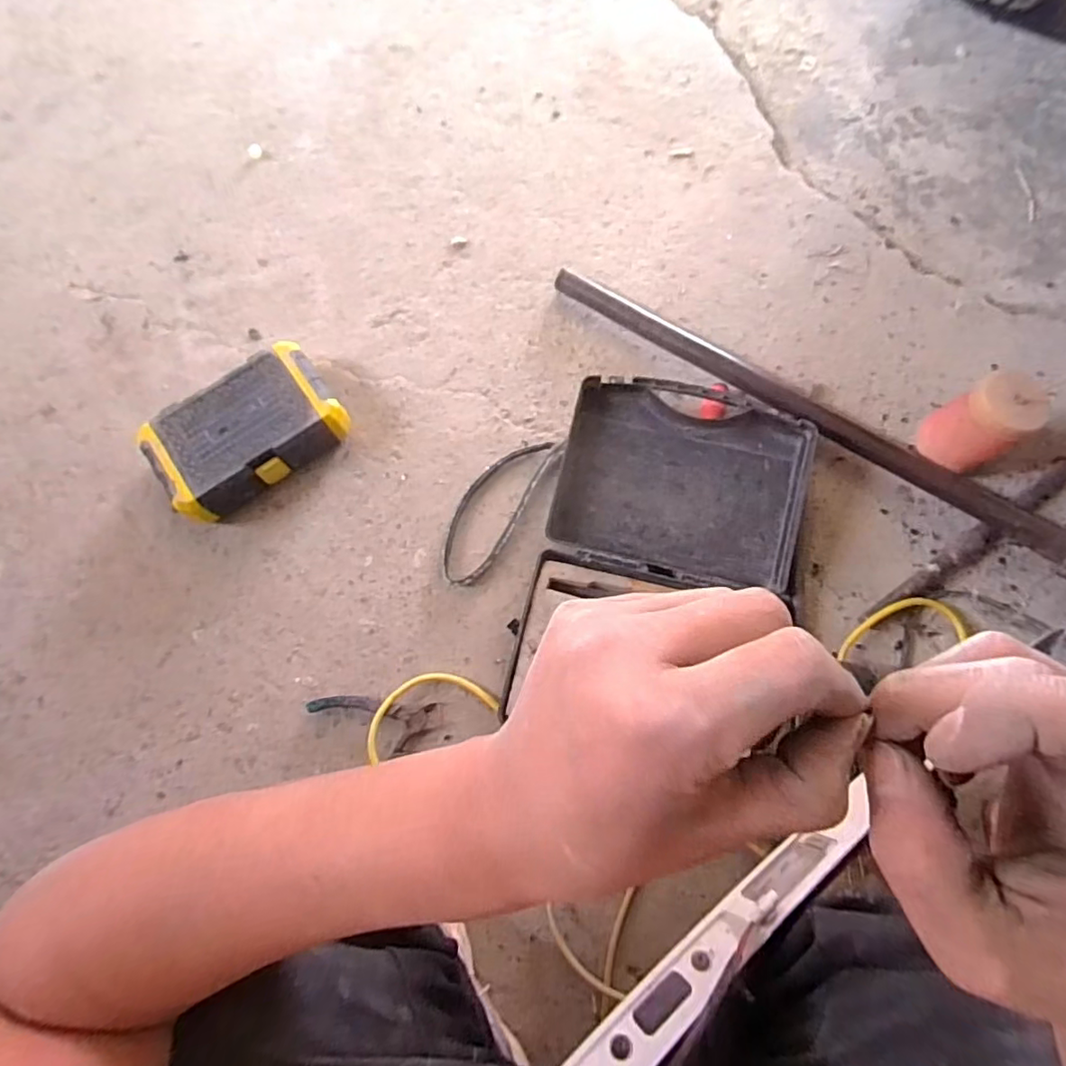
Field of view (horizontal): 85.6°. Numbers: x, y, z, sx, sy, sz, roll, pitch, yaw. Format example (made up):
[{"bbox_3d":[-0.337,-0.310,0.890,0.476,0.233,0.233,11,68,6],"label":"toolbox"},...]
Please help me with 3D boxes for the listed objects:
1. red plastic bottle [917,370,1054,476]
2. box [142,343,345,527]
[{"bbox_3d":[0.549,-0.129,0.722,0.074,0.137,0.084,-30,76,-6],"label":"red plastic bottle"},{"bbox_3d":[-0.378,-0.133,0.768,0.239,0.070,0.157,-34,76,-8],"label":"box"}]

